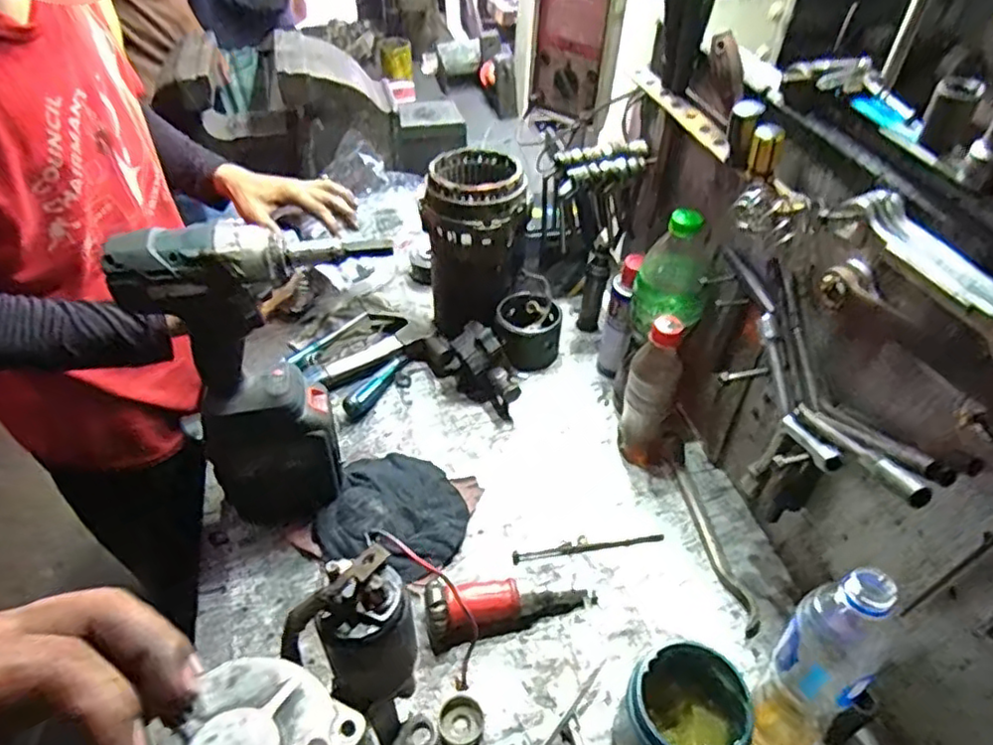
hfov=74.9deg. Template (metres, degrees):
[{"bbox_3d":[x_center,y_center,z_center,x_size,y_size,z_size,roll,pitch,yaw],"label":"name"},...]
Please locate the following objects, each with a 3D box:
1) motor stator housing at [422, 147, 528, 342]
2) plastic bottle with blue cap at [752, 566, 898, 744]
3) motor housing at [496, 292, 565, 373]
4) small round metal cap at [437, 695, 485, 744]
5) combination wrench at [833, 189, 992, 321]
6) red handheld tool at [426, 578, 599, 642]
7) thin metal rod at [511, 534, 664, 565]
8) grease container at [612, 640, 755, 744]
[{"bbox_3d":[-0.031,-0.166,0.861,0.125,0.215,0.131,2,45,-2],"label":"motor stator housing"},{"bbox_3d":[0.239,0.229,0.488,0.053,0.214,0.076,-19,49,-21],"label":"plastic bottle with blue cap"},{"bbox_3d":[0.045,-0.055,0.880,0.091,0.060,0.098,-4,45,-7],"label":"motor housing"},{"bbox_3d":[-0.029,0.296,0.544,0.037,0.022,0.044,-9,46,-12],"label":"small round metal cap"},{"bbox_3d":[0.277,-0.067,0.400,0.032,0.018,0.155,-10,46,-13],"label":"combination wrench"},{"bbox_3d":[0.012,0.224,0.620,0.169,0.052,0.043,2,43,-19],"label":"red handheld tool"},{"bbox_3d":[0.097,0.183,0.682,0.162,0.004,0.014,-6,45,-9],"label":"thin metal rod"},{"bbox_3d":[0.147,0.279,0.516,0.096,0.099,0.091,-26,52,-26],"label":"grease container"}]

